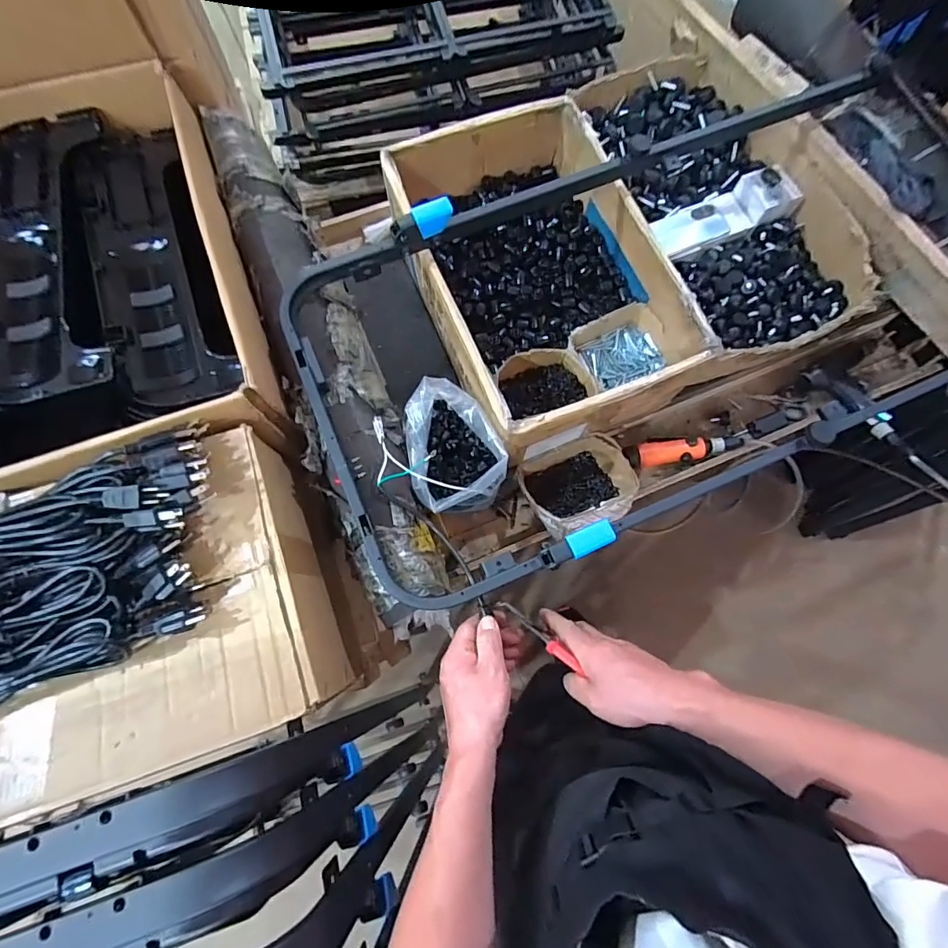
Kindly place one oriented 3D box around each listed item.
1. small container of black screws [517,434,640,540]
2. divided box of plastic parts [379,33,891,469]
[{"bbox_3d":[0.170,0.020,0.787,0.168,0.092,0.139,-21,77,-6],"label":"small container of black screws"},{"bbox_3d":[0.258,-0.420,0.831,0.712,0.155,0.604,-21,77,-6],"label":"divided box of plastic parts"}]

